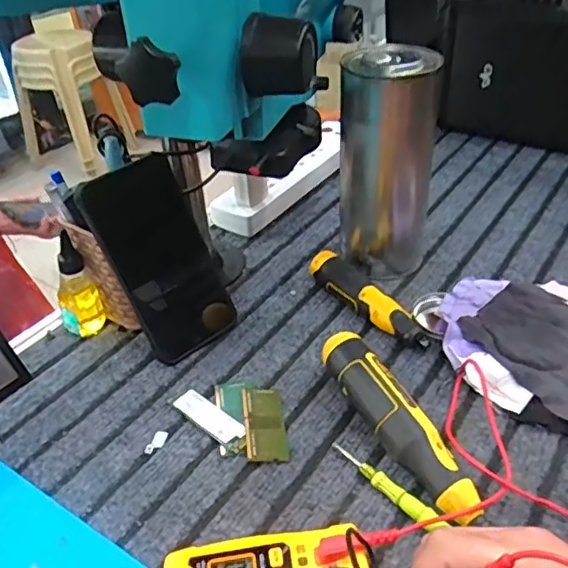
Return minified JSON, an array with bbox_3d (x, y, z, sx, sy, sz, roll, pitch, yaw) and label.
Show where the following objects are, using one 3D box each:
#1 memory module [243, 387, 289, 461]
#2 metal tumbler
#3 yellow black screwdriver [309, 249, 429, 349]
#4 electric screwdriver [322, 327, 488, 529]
[{"bbox_3d":[-0.014,0.102,0.439,0.028,0.004,0.068,2,38,-10],"label":"memory module"},{"bbox_3d":[0.093,-0.099,0.535,0.084,0.199,0.082,-3,43,3],"label":"metal tumbler"},{"bbox_3d":[0.077,0.014,0.535,0.035,0.030,0.142,-25,42,-25],"label":"yellow black screwdriver"},{"bbox_3d":[0.077,0.097,0.412,0.033,0.033,0.156,-19,40,-19],"label":"electric screwdriver"}]

